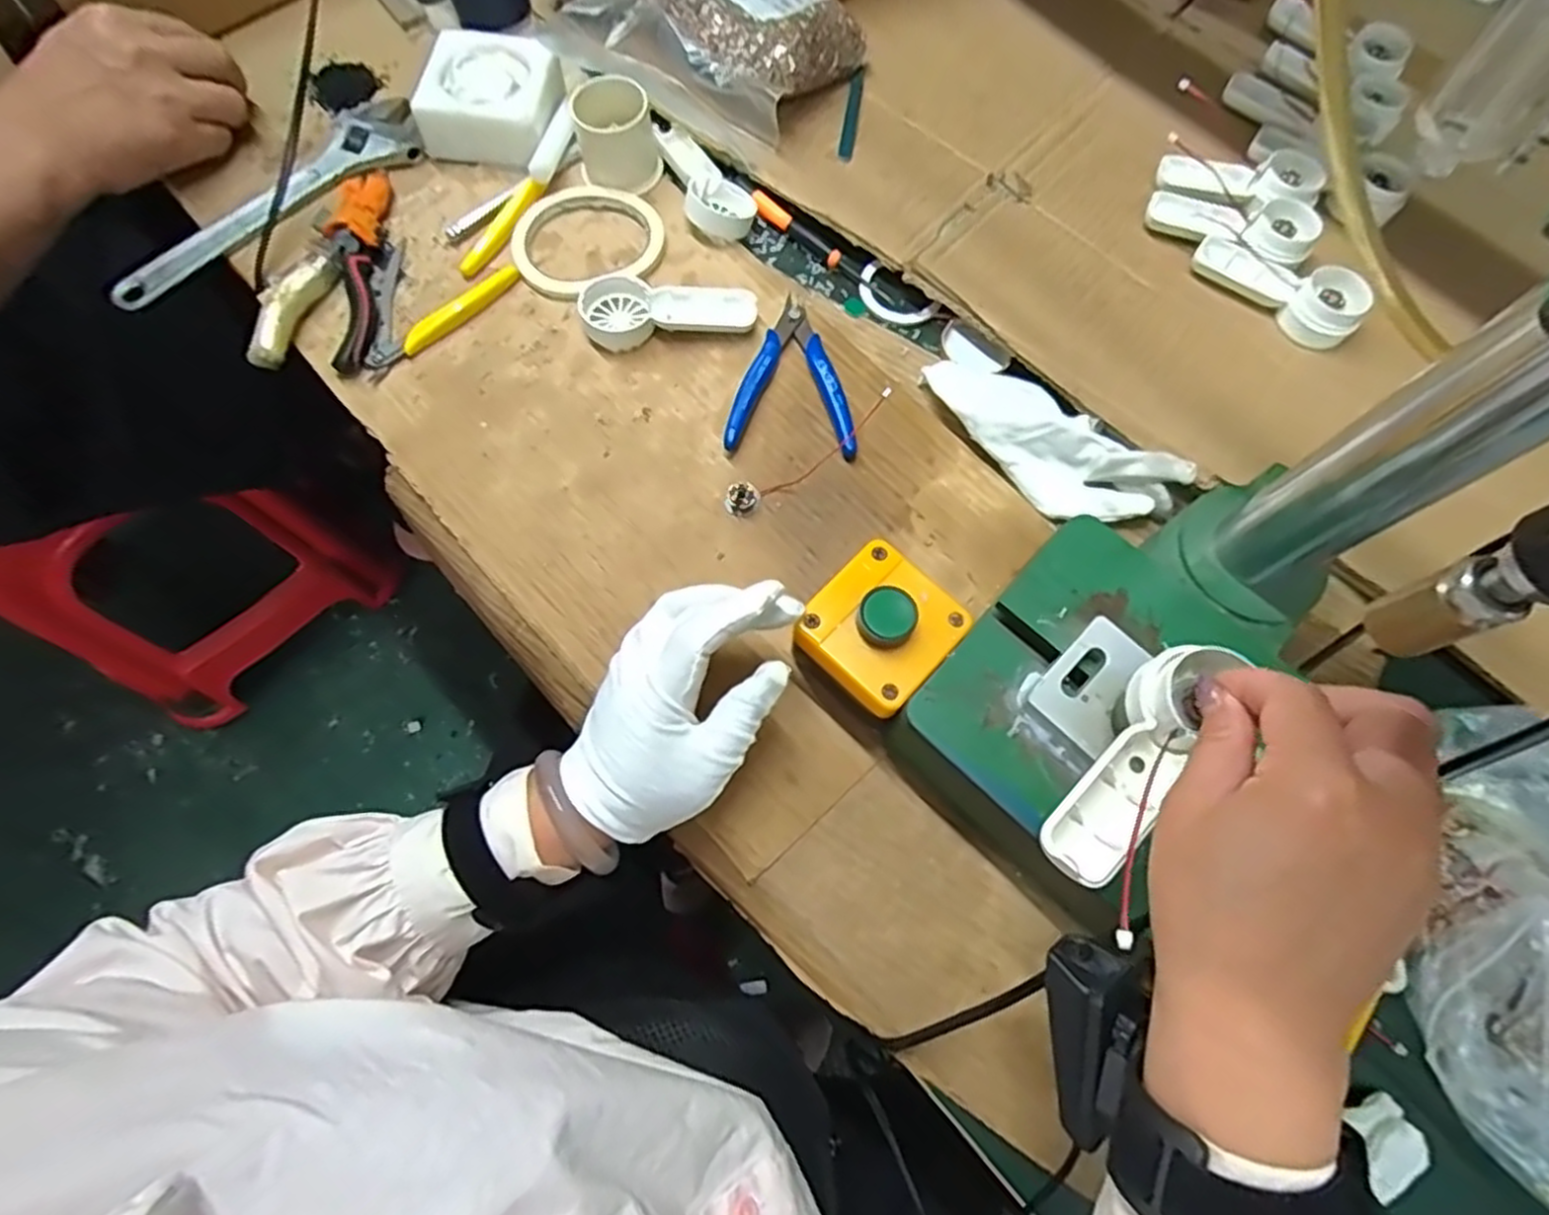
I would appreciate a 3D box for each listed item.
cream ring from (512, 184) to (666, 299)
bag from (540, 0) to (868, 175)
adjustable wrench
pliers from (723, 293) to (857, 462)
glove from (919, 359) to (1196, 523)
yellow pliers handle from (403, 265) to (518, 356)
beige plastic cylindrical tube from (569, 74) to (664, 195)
[{"bbox_3d":[-0.127,-0.252,0.507,0.101,0.008,0.091,-17,71,-10],"label":"cream ring"},{"bbox_3d":[-0.044,-0.408,0.538,0.170,0.057,0.152,34,71,9],"label":"bag"},{"bbox_3d":[-0.339,-0.274,0.501,0.054,0.014,0.229,41,72,11],"label":"adjustable wrench"},{"bbox_3d":[0.012,-0.150,0.475,0.079,0.014,0.113,3,69,-3],"label":"pliers"},{"bbox_3d":[0.166,-0.105,0.459,0.163,0.023,0.065,40,72,11],"label":"glove"},{"bbox_3d":[-0.206,-0.198,0.489,0.016,0.008,0.090,39,72,11],"label":"yellow pliers handle"},{"bbox_3d":[-0.109,-0.324,0.512,0.054,0.051,0.049,-13,70,-8],"label":"beige plastic cylindrical tube"}]

